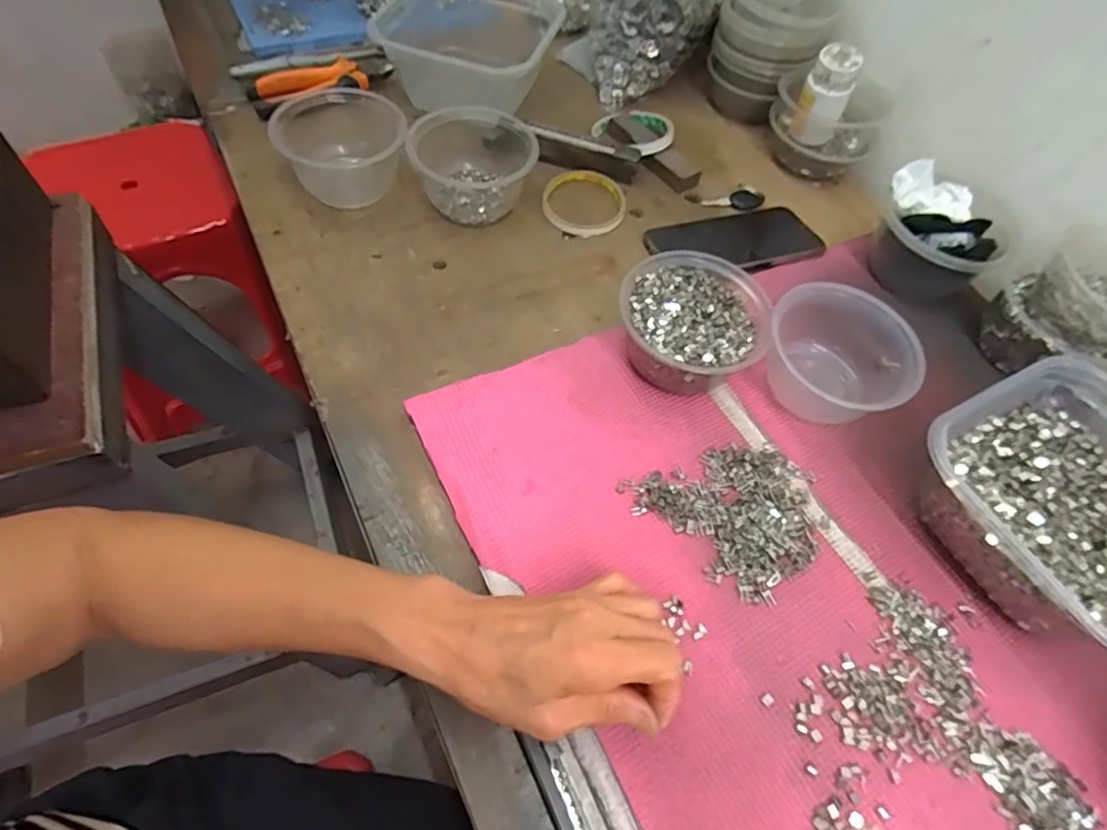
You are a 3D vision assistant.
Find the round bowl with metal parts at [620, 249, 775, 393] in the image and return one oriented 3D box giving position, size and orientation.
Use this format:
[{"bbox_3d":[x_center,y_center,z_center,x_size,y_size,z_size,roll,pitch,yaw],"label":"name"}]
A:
[{"bbox_3d":[0.109,-0.074,0.480,0.108,0.067,0.114,3,57,-5],"label":"round bowl with metal parts"}]

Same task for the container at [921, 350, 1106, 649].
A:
[{"bbox_3d":[0.354,0.058,0.416,0.180,0.071,0.171,-23,63,-19],"label":"container"}]

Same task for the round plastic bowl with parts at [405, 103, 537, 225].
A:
[{"bbox_3d":[-0.075,-0.241,0.581,0.113,0.053,0.112,3,57,-5],"label":"round plastic bowl with parts"}]

